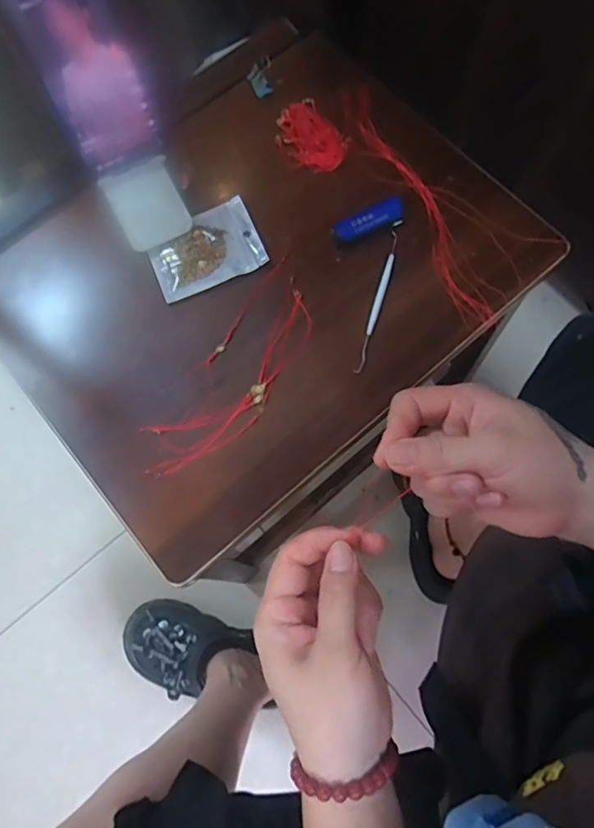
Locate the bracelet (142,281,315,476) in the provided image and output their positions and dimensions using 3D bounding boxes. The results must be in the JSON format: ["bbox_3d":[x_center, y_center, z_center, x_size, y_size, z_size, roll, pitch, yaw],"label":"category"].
[{"bbox_3d":[-0.052,-0.026,0.488,0.067,0.006,0.212,43,79,10],"label":"bracelet"}]

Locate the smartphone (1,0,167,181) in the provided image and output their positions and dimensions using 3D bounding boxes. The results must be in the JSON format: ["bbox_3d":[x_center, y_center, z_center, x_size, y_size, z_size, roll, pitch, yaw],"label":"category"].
[{"bbox_3d":[-0.173,-0.284,0.444,0.072,0.157,0.009,-23,37,-1],"label":"smartphone"}]

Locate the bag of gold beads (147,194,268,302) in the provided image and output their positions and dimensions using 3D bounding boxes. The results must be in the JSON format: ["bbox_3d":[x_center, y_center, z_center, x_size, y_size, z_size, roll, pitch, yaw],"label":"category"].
[{"bbox_3d":[-0.090,-0.162,0.528,0.105,0.013,0.082,-23,76,-6],"label":"bag of gold beads"}]

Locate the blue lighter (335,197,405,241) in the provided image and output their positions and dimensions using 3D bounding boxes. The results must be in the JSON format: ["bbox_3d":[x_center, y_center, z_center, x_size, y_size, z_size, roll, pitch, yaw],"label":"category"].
[{"bbox_3d":[0.070,-0.187,0.522,0.067,0.014,0.023,-25,76,-7],"label":"blue lighter"}]

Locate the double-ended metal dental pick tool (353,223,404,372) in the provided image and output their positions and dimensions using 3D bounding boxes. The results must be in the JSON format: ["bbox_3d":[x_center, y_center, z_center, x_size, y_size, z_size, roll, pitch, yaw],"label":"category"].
[{"bbox_3d":[0.078,-0.111,0.503,0.010,0.011,0.155,15,75,4],"label":"double-ended metal dental pick tool"}]

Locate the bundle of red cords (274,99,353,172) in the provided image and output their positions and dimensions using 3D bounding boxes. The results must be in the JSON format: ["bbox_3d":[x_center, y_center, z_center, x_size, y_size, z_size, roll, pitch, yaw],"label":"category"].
[{"bbox_3d":[0.014,-0.286,0.558,0.059,0.010,0.086,-42,79,-11],"label":"bundle of red cords"}]

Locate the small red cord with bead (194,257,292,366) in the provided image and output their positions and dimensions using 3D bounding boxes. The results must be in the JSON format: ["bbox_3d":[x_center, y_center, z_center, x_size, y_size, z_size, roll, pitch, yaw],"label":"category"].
[{"bbox_3d":[-0.048,-0.097,0.511,0.013,0.004,0.140,34,77,8],"label":"small red cord with bead"}]

